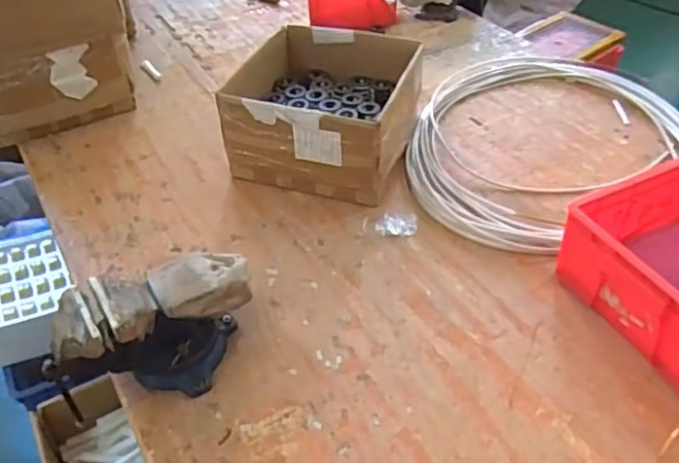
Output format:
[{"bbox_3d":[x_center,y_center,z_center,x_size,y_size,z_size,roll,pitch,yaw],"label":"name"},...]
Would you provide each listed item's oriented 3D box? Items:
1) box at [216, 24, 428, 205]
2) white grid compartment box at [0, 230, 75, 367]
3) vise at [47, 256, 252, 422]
[{"bbox_3d":[-0.022,-0.255,1.293,0.353,0.182,0.389,10,44,12],"label":"box"},{"bbox_3d":[-0.735,0.135,1.470,0.189,0.114,0.335,-20,45,-18],"label":"white grid compartment box"},{"bbox_3d":[-0.246,0.133,0.878,0.270,0.150,0.136,-15,44,-14],"label":"vise"}]

